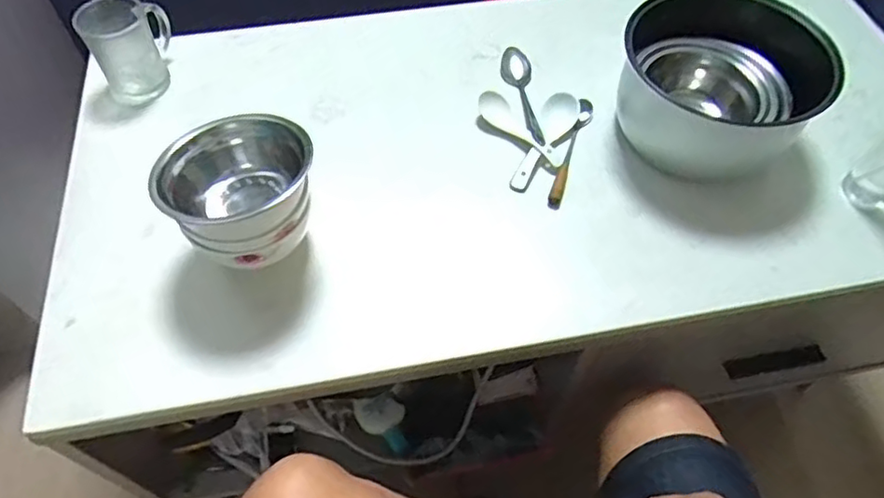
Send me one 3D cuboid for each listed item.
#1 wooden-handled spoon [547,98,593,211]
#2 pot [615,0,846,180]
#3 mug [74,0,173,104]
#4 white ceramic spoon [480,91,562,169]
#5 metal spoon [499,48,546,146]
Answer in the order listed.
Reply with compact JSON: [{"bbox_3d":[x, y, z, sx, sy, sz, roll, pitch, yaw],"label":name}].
[{"bbox_3d":[0.138,-0.105,0.654,0.017,0.017,0.144,17,58,10],"label":"wooden-handled spoon"},{"bbox_3d":[0.269,-0.160,0.628,0.190,0.128,0.162,33,62,19],"label":"pot"},{"bbox_3d":[-0.340,-0.224,0.686,0.084,0.084,0.064,-23,60,-15],"label":"mug"},{"bbox_3d":[0.082,-0.129,0.670,0.034,0.013,0.119,-29,62,-18],"label":"white ceramic spoon"},{"bbox_3d":[0.096,-0.176,0.697,0.030,0.016,0.153,-12,58,-8],"label":"metal spoon"}]

